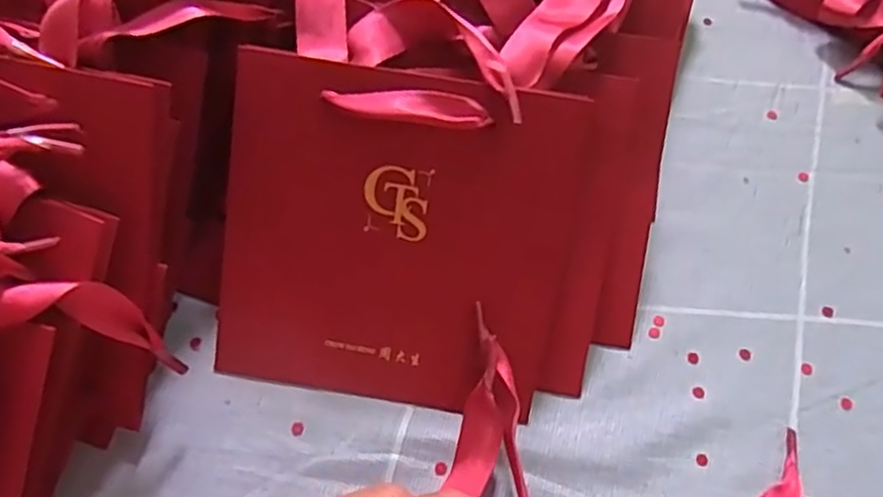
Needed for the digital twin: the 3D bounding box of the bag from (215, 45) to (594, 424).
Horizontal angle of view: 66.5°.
[{"bbox_3d":[-0.021,-0.001,0.274,0.136,0.008,0.136,9,105,3],"label":"bag"}]

